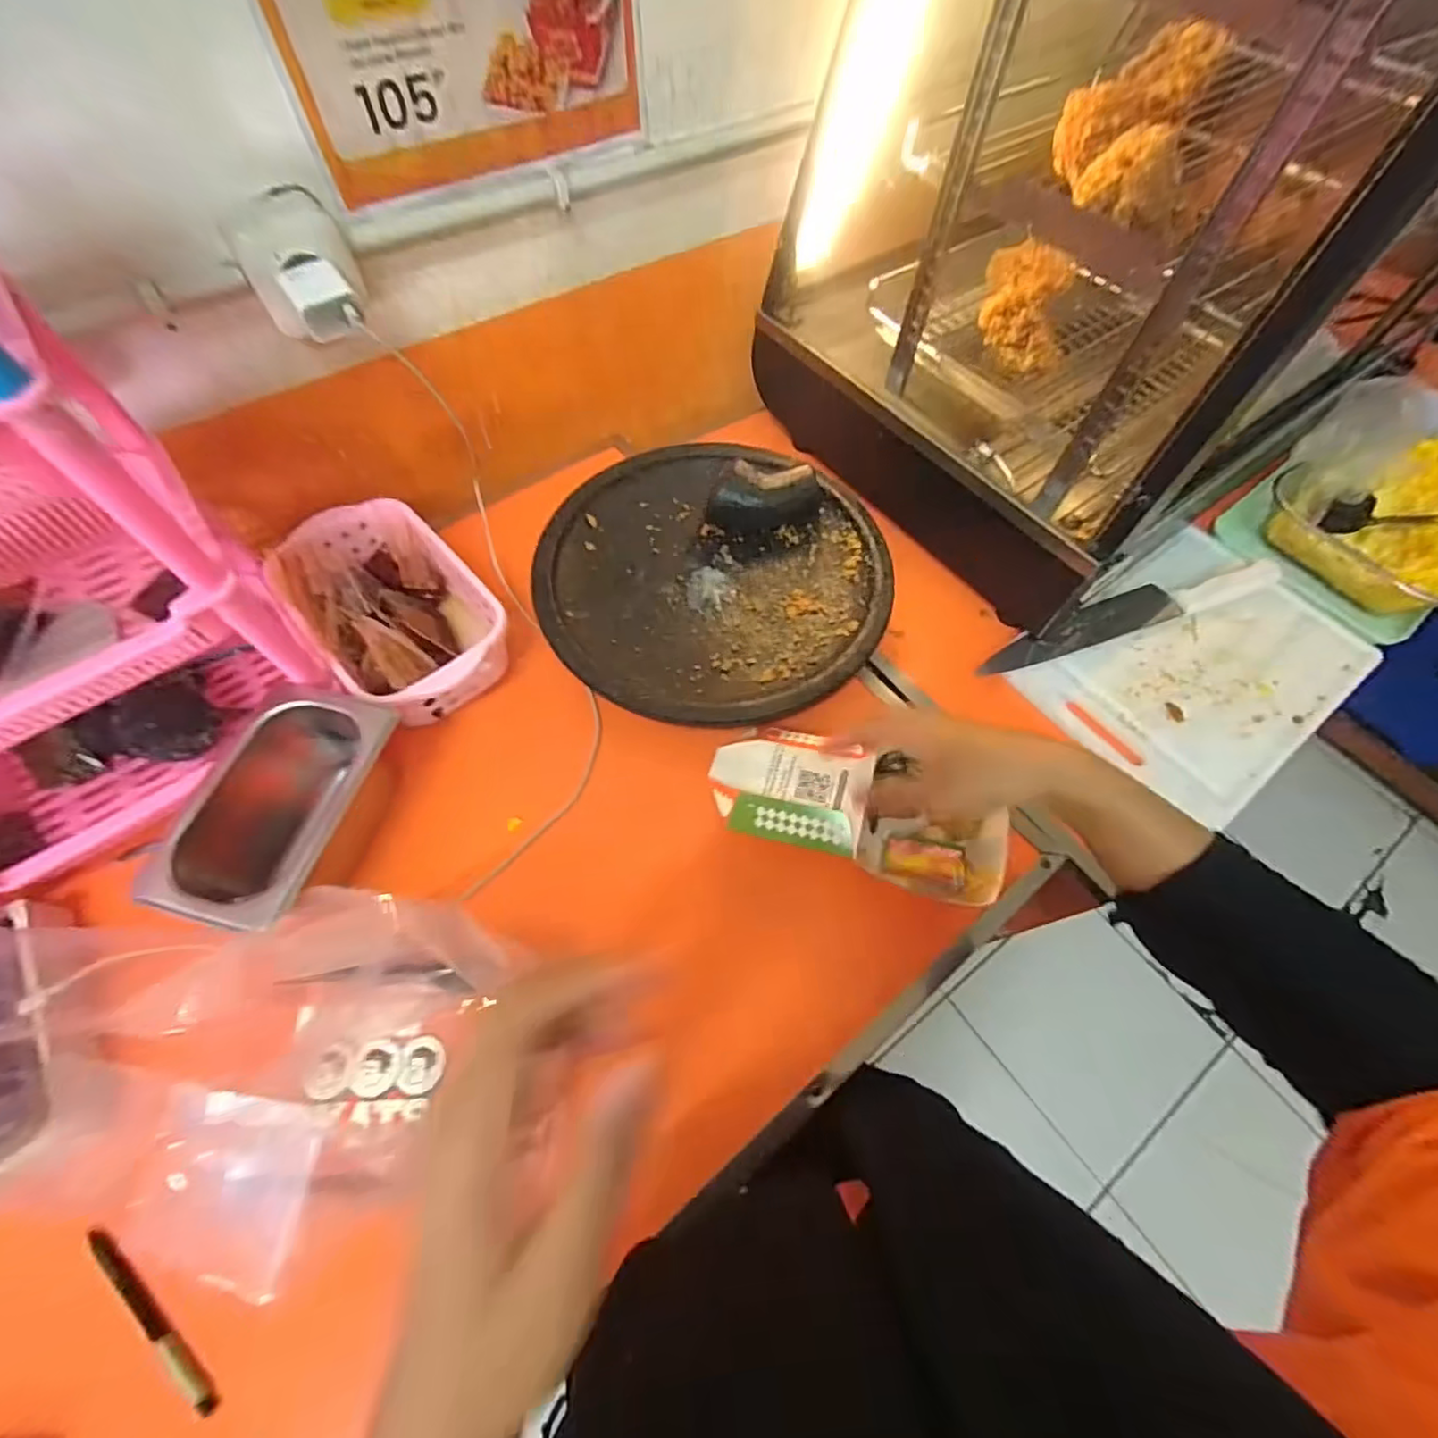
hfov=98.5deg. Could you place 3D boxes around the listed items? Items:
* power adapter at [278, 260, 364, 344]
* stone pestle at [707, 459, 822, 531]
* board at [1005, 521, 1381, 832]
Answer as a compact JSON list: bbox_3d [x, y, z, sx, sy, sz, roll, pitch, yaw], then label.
[{"bbox_3d":[-0.318,-0.336,0.496,0.043,0.040,0.056,-30,66,-17],"label":"power adapter"},{"bbox_3d":[0.047,-0.228,0.645,0.115,0.060,0.036,-3,62,-3],"label":"stone pestle"},{"bbox_3d":[0.485,-0.066,0.624,0.328,0.013,0.232,-35,68,-19],"label":"board"}]

